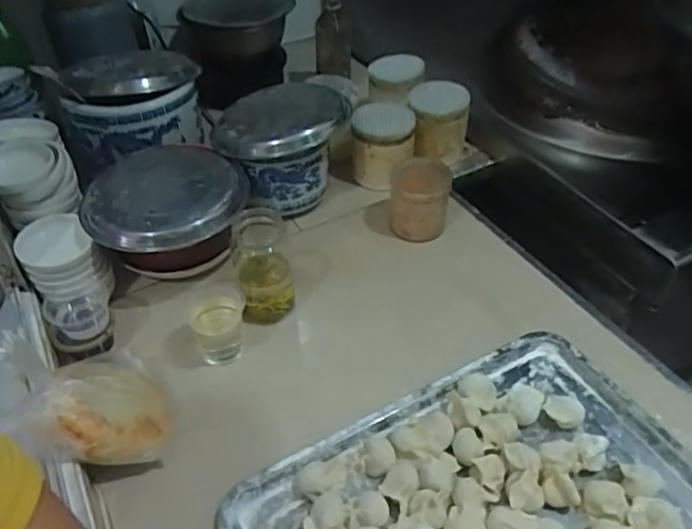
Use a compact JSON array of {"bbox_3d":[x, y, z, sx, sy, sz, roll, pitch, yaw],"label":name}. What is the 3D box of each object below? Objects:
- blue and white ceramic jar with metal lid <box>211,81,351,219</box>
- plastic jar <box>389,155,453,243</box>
[{"bbox_3d":[-0.093,-0.171,0.873,0.183,0.144,0.168,-17,46,-16],"label":"blue and white ceramic jar with metal lid"},{"bbox_3d":[0.106,-0.091,0.850,0.085,0.095,0.094,5,43,6],"label":"plastic jar"}]

